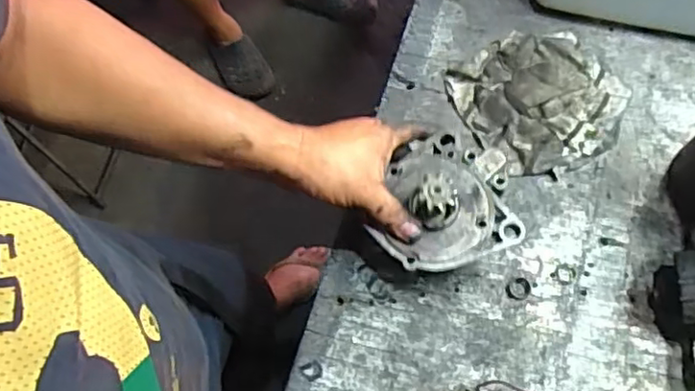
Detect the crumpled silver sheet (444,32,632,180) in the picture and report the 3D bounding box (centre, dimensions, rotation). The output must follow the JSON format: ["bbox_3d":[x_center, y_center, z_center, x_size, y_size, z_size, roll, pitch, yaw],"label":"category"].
[{"bbox_3d":[0.207,-0.105,0.671,0.157,0.022,0.161,-32,72,-9],"label":"crumpled silver sheet"}]

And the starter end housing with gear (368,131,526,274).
[{"bbox_3d":[0.089,-0.002,0.565,0.126,0.075,0.129,0,69,0],"label":"starter end housing with gear"}]

